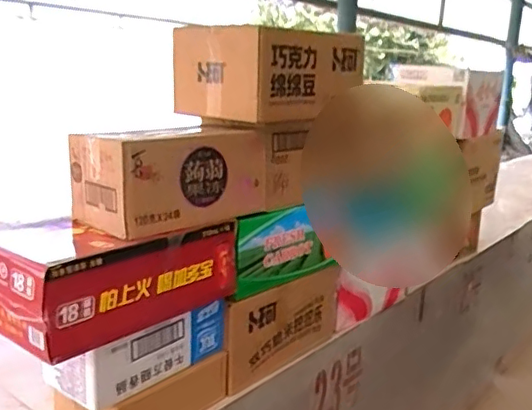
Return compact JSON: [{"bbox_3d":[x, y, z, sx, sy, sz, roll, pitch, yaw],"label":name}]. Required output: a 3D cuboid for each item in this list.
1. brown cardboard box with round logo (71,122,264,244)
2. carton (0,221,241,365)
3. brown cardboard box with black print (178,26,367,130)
[{"bbox_3d":[-0.172,-0.060,1.116,0.183,0.168,0.359,16,17,42],"label":"brown cardboard box with round logo"},{"bbox_3d":[-0.268,0.124,1.042,0.209,0.151,0.422,15,17,39],"label":"carton"},{"bbox_3d":[0.007,-0.297,1.319,0.274,0.191,0.381,16,18,42],"label":"brown cardboard box with black print"}]

